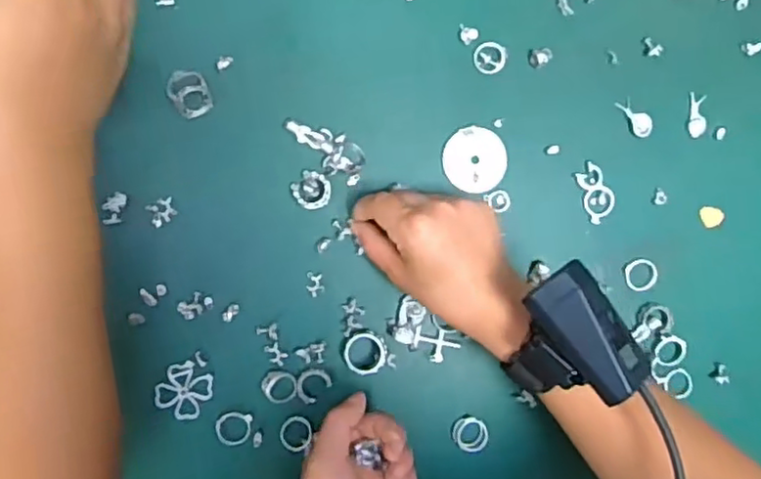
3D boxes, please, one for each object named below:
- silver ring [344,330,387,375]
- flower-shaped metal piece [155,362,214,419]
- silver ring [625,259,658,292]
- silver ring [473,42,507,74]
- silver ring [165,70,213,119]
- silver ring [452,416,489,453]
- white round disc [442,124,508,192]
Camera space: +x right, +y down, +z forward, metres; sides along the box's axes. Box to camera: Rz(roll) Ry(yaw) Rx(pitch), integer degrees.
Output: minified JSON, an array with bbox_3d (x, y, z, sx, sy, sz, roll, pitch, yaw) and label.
[{"bbox_3d":[-0.009,0.075,0.427,0.028,0.009,0.029,-1,95,-7],"label":"silver ring"},{"bbox_3d":[-0.127,0.098,0.421,0.033,0.004,0.035,33,90,-9],"label":"flower-shaped metal piece"},{"bbox_3d":[0.184,0.025,0.456,0.025,0.004,0.023,-1,95,-7],"label":"silver ring"},{"bbox_3d":[0.073,-0.121,0.432,0.022,0.004,0.020,-1,95,-7],"label":"silver ring"},{"bbox_3d":[-0.119,-0.092,0.405,0.023,0.007,0.030,-36,98,-3],"label":"silver ring"},{"bbox_3d":[0.062,0.134,0.446,0.023,0.006,0.025,-1,95,-7],"label":"silver ring"},{"bbox_3d":[0.064,-0.054,0.436,0.042,0.004,0.043,-1,95,-7],"label":"white round disc"}]

